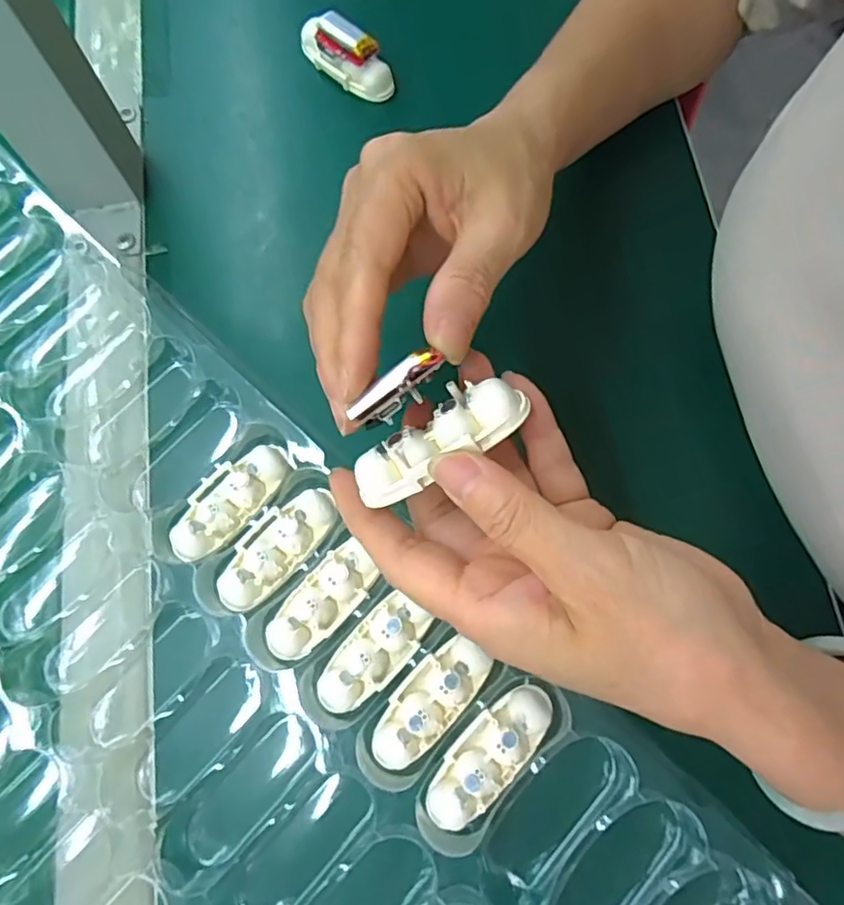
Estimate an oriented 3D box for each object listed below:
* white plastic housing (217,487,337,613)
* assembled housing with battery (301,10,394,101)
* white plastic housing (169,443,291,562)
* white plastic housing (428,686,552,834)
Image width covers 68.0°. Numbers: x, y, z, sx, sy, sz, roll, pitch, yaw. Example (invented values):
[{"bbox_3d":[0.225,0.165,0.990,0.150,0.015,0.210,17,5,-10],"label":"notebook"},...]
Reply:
[{"bbox_3d":[-0.066,0.040,0.276,0.029,0.011,0.063,39,78,11],"label":"white plastic housing"},{"bbox_3d":[-0.044,-0.222,0.349,0.061,0.031,0.017,39,78,11],"label":"assembled housing with battery"},{"bbox_3d":[-0.088,0.020,0.282,0.027,0.011,0.062,44,79,12],"label":"white plastic housing"},{"bbox_3d":[0.027,0.119,0.246,0.024,0.009,0.062,40,78,11],"label":"white plastic housing"}]

